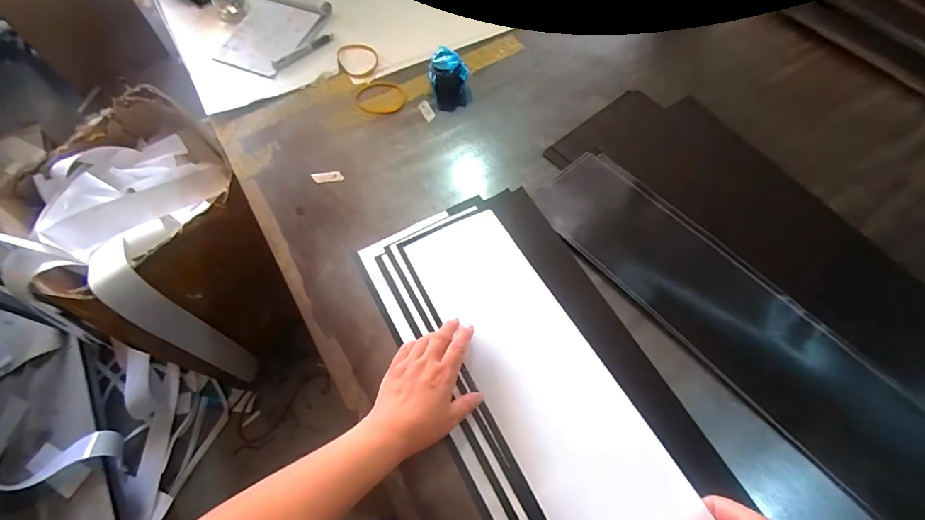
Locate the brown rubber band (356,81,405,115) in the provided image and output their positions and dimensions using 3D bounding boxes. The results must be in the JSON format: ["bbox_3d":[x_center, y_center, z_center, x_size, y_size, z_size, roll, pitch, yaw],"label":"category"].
[{"bbox_3d":[-0.147,-0.293,0.757,0.092,0.004,0.082,10,64,8],"label":"brown rubber band"}]

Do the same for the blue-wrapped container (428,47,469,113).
[{"bbox_3d":[-0.022,-0.312,0.721,0.069,0.061,0.078,6,64,6],"label":"blue-wrapped container"}]

